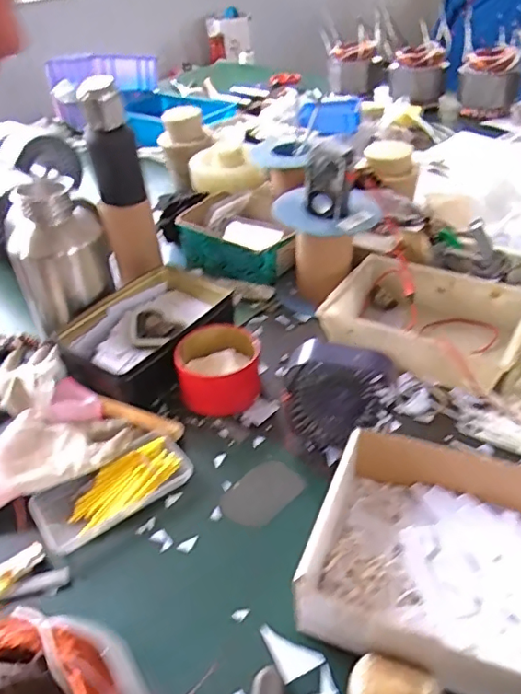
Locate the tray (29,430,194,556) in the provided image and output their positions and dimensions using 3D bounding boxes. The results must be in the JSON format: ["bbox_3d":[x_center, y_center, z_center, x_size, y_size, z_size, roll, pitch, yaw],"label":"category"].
[{"bbox_3d":[-0.154,0.151,0.571,0.157,0.023,0.074,-28,45,-24],"label":"tray"}]

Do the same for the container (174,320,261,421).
[{"bbox_3d":[-0.053,0.024,0.691,0.100,0.057,0.125,-4,40,2],"label":"container"}]

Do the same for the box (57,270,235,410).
[{"bbox_3d":[-0.151,-0.018,0.750,0.162,0.074,0.235,25,49,31],"label":"box"}]

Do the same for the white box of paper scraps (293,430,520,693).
[{"bbox_3d":[0.178,0.185,0.448,0.267,0.072,0.187,12,43,20],"label":"white box of paper scraps"}]

